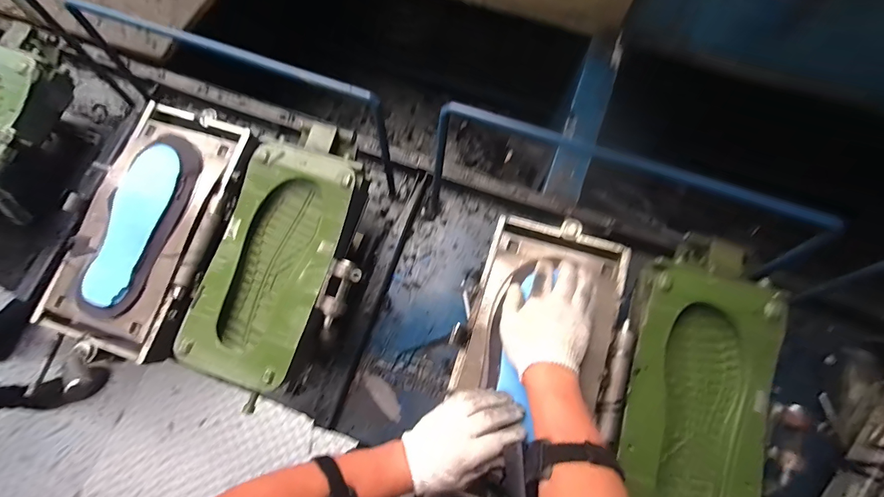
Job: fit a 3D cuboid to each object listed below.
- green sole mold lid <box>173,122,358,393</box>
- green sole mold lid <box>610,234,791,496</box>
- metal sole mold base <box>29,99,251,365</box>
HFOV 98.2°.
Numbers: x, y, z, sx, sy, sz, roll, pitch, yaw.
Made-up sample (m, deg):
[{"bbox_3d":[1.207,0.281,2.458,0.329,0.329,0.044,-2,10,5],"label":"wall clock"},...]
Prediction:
[{"bbox_3d":[-0.240,0.000,0.562,0.174,0.064,0.379,17,77,2],"label":"green sole mold lid"},{"bbox_3d":[0.324,0.175,0.488,0.172,0.054,0.374,15,77,2],"label":"green sole mold lid"},{"bbox_3d":[-0.441,-0.041,0.585,0.208,0.062,0.383,18,77,3],"label":"metal sole mold base"}]

